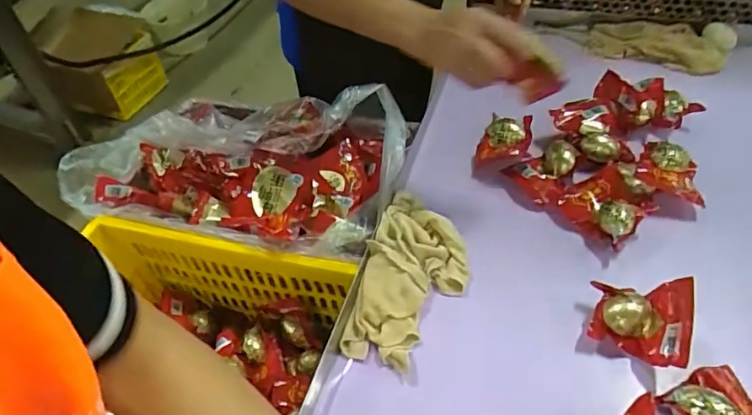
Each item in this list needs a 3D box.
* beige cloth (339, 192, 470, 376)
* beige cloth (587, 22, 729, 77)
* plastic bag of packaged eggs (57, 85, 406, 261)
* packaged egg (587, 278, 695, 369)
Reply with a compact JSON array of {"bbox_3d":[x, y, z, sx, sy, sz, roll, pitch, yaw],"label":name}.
[{"bbox_3d":[0.043,0.079,0.624,0.122,0.039,0.229,14,52,18],"label":"beige cloth"},{"bbox_3d":[0.479,-0.276,0.884,0.219,0.031,0.088,18,53,21],"label":"beige cloth"},{"bbox_3d":[-0.197,-0.082,0.804,0.477,0.154,0.284,9,50,14],"label":"plastic bag of packaged eggs"},{"bbox_3d":[0.286,0.121,0.556,0.097,0.056,0.085,15,52,19],"label":"packaged egg"}]

